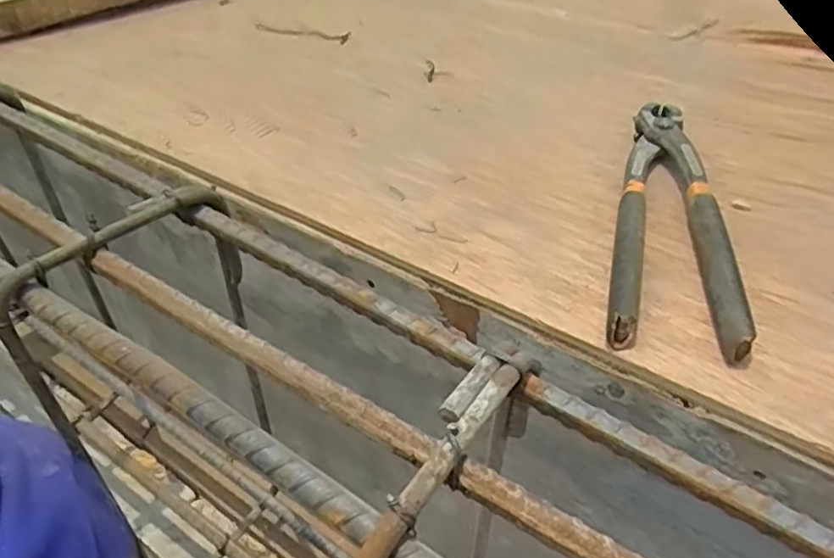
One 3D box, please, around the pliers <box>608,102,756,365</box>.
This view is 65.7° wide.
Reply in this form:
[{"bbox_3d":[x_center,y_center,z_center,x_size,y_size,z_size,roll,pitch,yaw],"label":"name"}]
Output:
[{"bbox_3d":[0.132,-0.041,0.356,0.057,0.021,0.218,8,39,8],"label":"pliers"}]

